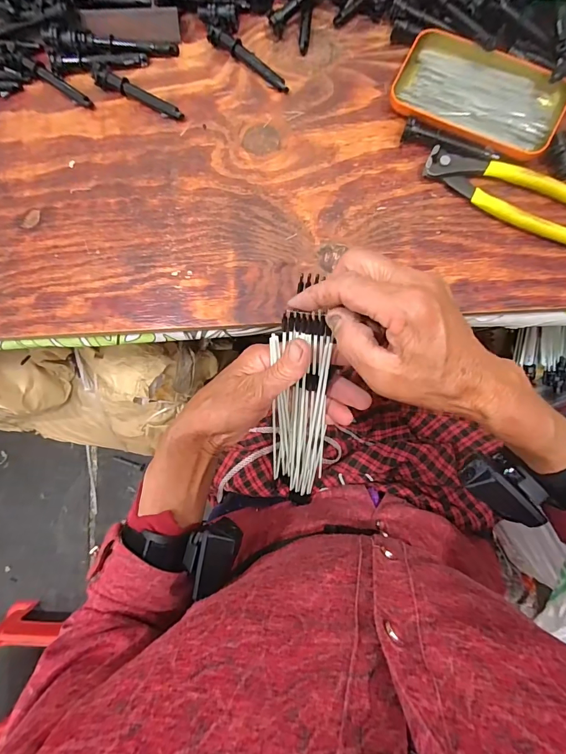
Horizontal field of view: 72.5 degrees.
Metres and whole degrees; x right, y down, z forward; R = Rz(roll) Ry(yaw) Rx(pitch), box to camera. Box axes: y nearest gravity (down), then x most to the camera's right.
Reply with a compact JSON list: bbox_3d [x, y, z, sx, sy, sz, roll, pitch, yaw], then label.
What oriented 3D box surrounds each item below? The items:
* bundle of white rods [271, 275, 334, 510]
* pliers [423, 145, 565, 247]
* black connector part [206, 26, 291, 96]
[{"bbox_3d":[0.016,0.040,0.368,0.052,0.304,0.024,7,48,5],"label":"bundle of white rods"},{"bbox_3d":[0.206,-0.159,0.341,0.165,0.014,0.047,23,88,6],"label":"pliers"},{"bbox_3d":[-0.031,-0.309,0.372,0.091,0.017,0.016,35,89,7],"label":"black connector part"}]

